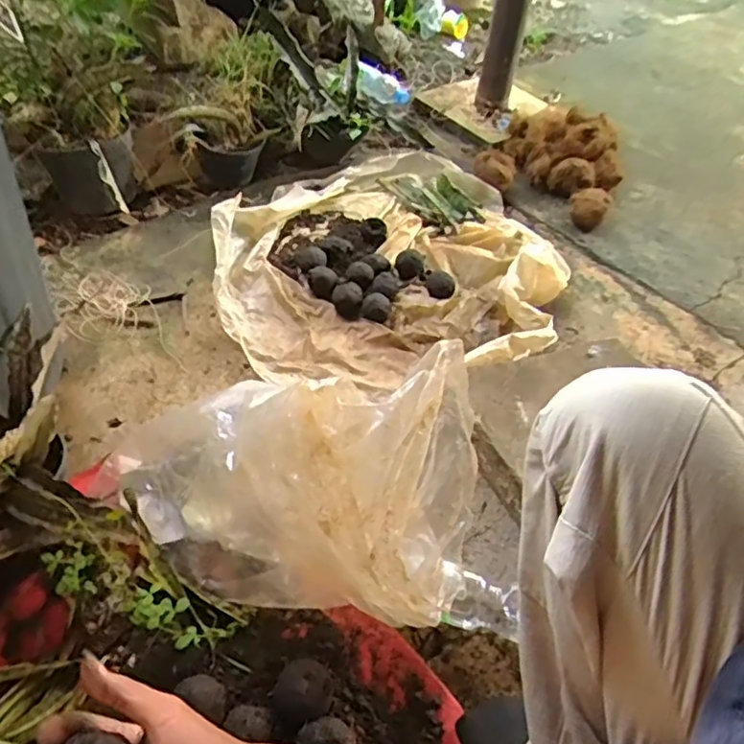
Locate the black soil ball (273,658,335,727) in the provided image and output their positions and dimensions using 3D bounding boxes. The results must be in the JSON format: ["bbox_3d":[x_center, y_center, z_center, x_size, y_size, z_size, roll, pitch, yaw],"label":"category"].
[{"bbox_3d":[-0.069,0.327,0.615,0.056,0.065,0.061,3,48,-3],"label":"black soil ball"}]

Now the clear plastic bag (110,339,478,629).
[{"bbox_3d":[-0.090,0.109,0.654,0.394,0.305,0.200,15,48,7],"label":"clear plastic bag"}]

